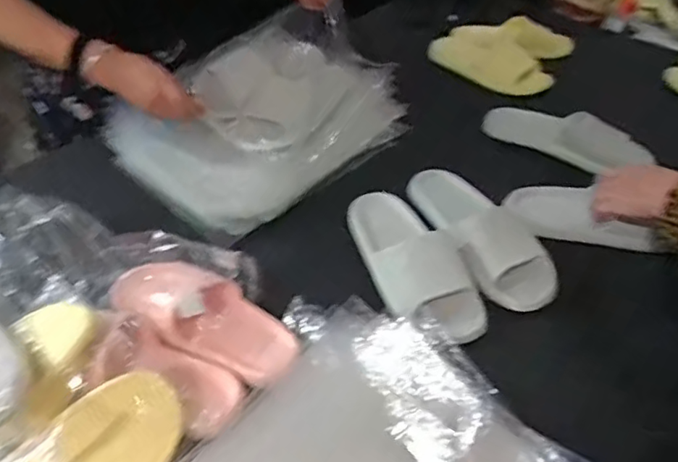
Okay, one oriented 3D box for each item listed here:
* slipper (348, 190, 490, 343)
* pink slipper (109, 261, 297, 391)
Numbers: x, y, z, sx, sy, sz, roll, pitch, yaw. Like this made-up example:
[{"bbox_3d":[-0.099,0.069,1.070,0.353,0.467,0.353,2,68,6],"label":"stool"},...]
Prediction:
[{"bbox_3d":[0.104,0.044,0.793,0.125,0.059,0.285,-12,46,-15],"label":"slipper"},{"bbox_3d":[-0.154,0.095,0.688,0.245,0.062,0.105,22,47,19],"label":"pink slipper"}]

